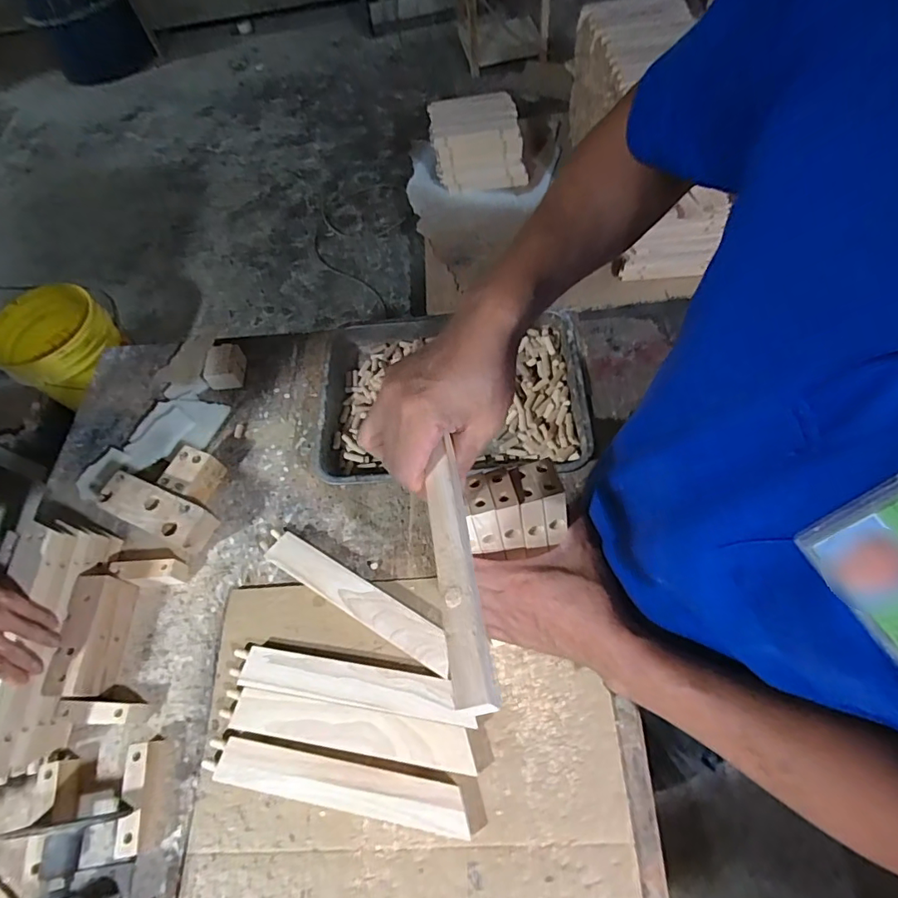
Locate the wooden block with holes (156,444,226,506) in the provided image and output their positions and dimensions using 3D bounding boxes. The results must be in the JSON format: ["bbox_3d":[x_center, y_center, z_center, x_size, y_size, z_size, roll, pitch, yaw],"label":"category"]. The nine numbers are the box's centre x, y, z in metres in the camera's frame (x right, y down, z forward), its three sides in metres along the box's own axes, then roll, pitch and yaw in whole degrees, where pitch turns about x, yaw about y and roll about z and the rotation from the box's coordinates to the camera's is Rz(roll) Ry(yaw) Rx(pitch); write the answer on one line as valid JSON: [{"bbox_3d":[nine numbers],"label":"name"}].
[{"bbox_3d":[-0.375,0.041,0.761,0.057,0.061,0.070,16,64,15],"label":"wooden block with holes"}]

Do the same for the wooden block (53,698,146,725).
[{"bbox_3d":[-0.423,0.319,0.624,0.091,0.039,0.025,-1,62,6],"label":"wooden block"}]

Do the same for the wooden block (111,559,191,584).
[{"bbox_3d":[-0.413,0.166,0.707,0.098,0.031,0.032,6,60,-9],"label":"wooden block"}]

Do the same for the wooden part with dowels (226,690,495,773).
[{"bbox_3d":[-0.110,0.323,0.594,0.308,0.023,0.055,2,63,8],"label":"wooden part with dowels"}]

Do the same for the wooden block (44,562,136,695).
[{"bbox_3d":[-0.455,0.234,0.668,0.046,0.070,0.161,-7,61,3],"label":"wooden block"}]

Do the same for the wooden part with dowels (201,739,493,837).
[{"bbox_3d":[-0.118,0.365,0.562,0.307,0.027,0.044,6,63,10],"label":"wooden part with dowels"}]

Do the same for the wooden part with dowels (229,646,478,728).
[{"bbox_3d":[-0.117,0.281,0.615,0.292,0.026,0.044,5,63,10],"label":"wooden part with dowels"}]

